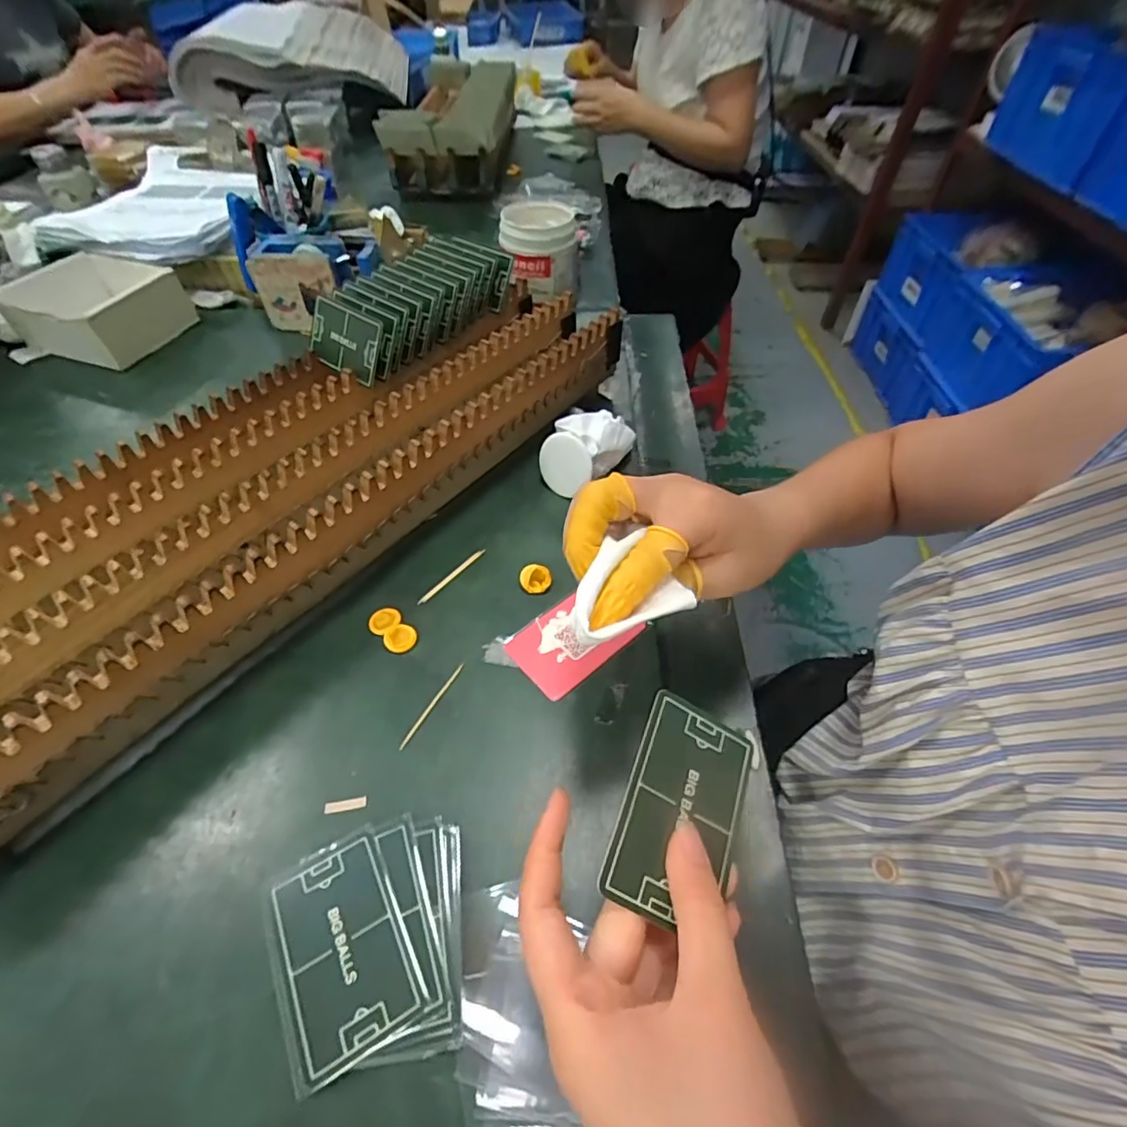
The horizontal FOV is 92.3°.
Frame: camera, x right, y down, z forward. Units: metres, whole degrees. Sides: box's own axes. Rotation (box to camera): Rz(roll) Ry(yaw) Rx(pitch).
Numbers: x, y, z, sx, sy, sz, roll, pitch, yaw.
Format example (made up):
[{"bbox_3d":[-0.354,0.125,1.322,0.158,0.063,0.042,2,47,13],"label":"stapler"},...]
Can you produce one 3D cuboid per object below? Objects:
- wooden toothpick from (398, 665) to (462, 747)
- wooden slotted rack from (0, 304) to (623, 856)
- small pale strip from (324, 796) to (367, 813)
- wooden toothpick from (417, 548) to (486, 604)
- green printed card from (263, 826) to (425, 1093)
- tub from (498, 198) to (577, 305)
[{"bbox_3d":[-0.082,0.088,0.338,0.004,0.004,0.062,23,56,18],"label":"wooden toothpick"},{"bbox_3d":[-0.150,-0.038,0.390,0.076,0.076,0.571,31,58,23],"label":"wooden slotted rack"},{"bbox_3d":[-0.121,0.133,0.300,0.022,0.004,0.006,-8,52,-5],"label":"small pale strip"},{"bbox_3d":[-0.083,0.008,0.406,0.006,0.004,0.066,34,59,24],"label":"wooden toothpick"},{"bbox_3d":[-0.106,0.179,0.255,0.057,0.004,0.087,-24,54,-19],"label":"green printed card"},{"bbox_3d":[-0.030,-0.388,0.679,0.087,0.099,0.083,0,52,0],"label":"tub"}]

